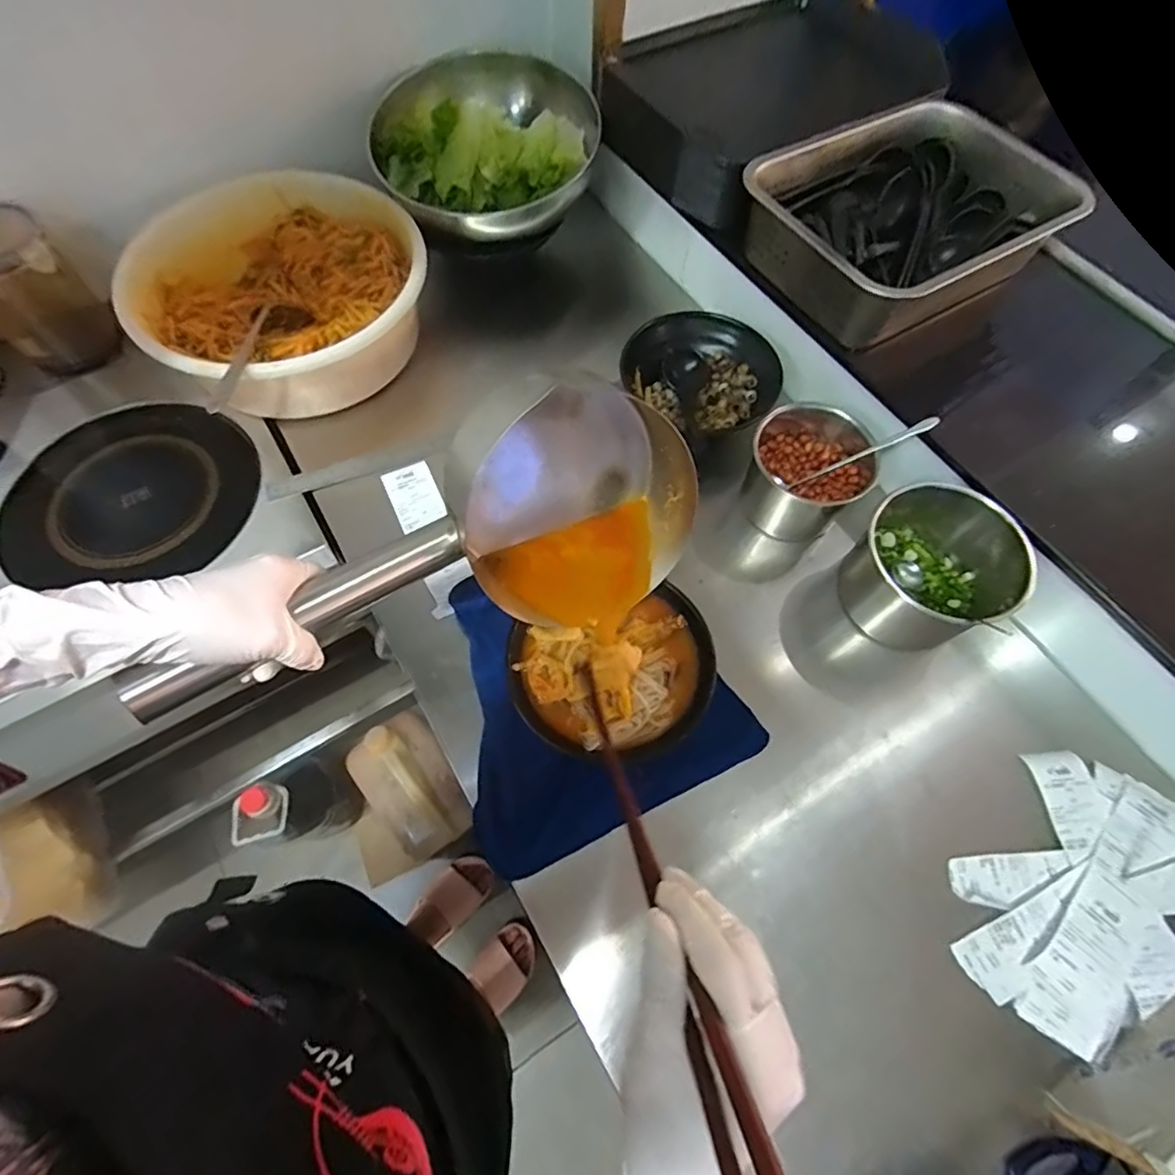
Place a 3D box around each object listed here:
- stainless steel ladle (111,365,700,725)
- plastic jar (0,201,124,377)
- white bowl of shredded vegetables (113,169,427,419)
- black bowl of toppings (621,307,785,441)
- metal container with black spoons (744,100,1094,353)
[{"bbox_3d":[-0.108,-0.036,0.480,0.411,0.143,0.166,-21,68,-11],"label":"stainless steel ladle"},{"bbox_3d":[-0.682,-0.356,0.720,0.117,0.159,0.095,-38,72,-17],"label":"plastic jar"},{"bbox_3d":[-0.385,-0.371,0.751,0.318,0.107,0.337,1,65,-1],"label":"white bowl of shredded vegetables"},{"bbox_3d":[0.148,-0.266,0.732,0.153,0.060,0.187,-37,71,-16],"label":"black bowl of toppings"},{"bbox_3d":[0.386,-0.448,0.712,0.358,0.089,0.260,-30,69,-14],"label":"metal container with black spoons"}]

